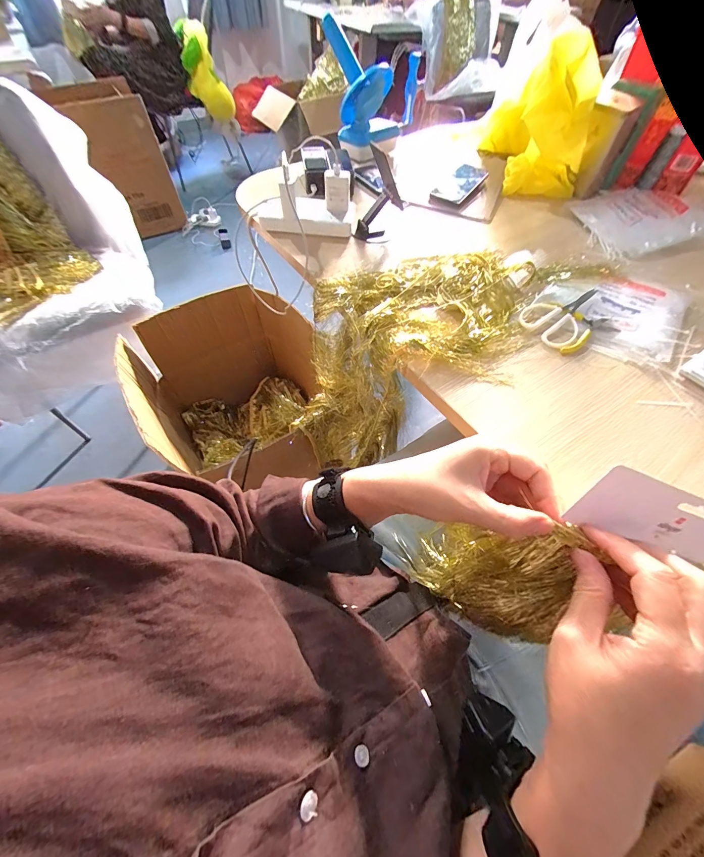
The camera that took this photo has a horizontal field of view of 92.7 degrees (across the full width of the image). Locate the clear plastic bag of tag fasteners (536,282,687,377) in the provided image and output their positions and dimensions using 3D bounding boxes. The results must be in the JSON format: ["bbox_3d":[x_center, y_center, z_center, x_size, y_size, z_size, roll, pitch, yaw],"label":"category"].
[{"bbox_3d":[0.420,-0.187,0.540,0.214,0.016,0.180,31,63,16],"label":"clear plastic bag of tag fasteners"}]

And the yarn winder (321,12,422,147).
[{"bbox_3d":[0.063,-0.828,0.822,0.235,0.176,0.155,-4,57,-4],"label":"yarn winder"}]

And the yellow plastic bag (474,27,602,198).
[{"bbox_3d":[0.431,-0.699,0.744,0.236,0.217,0.253,17,58,10],"label":"yellow plastic bag"}]

